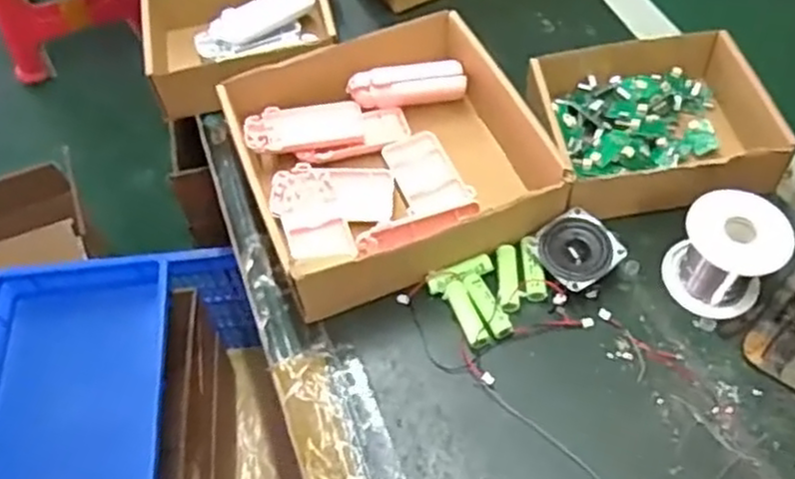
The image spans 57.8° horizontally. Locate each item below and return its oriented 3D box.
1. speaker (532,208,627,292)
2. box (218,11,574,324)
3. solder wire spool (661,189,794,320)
[{"bbox_3d":[0.128,0.010,0.522,0.054,0.023,0.053,-32,59,-18],"label":"speaker"},{"bbox_3d":[-0.007,-0.073,0.565,0.212,0.063,0.222,-19,56,-10],"label":"box"},{"bbox_3d":[0.222,0.011,0.489,0.065,0.067,0.057,34,64,24],"label":"solder wire spool"}]

